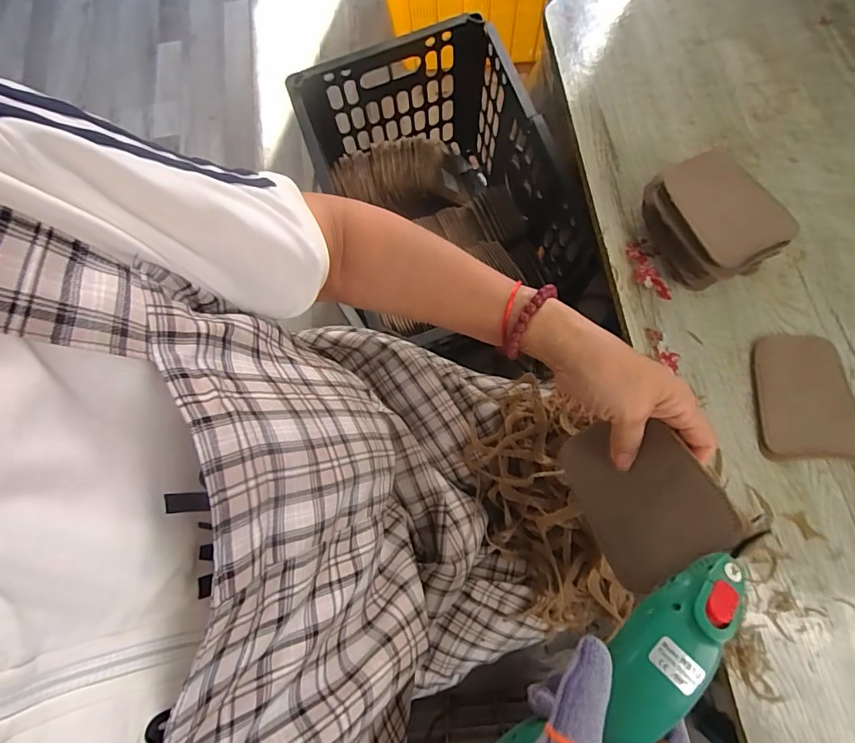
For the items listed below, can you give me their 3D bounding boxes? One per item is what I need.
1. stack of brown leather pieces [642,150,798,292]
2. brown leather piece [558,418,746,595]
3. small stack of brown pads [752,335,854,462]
[{"bbox_3d":[0.276,-0.148,0.458,0.083,0.069,0.120,-25,75,-5],"label":"stack of brown leather pieces"},{"bbox_3d":[0.146,0.084,0.322,0.088,0.008,0.112,-42,41,23],"label":"brown leather piece"},{"bbox_3d":[0.361,0.024,0.439,0.089,0.009,0.119,3,74,3],"label":"small stack of brown pads"}]

